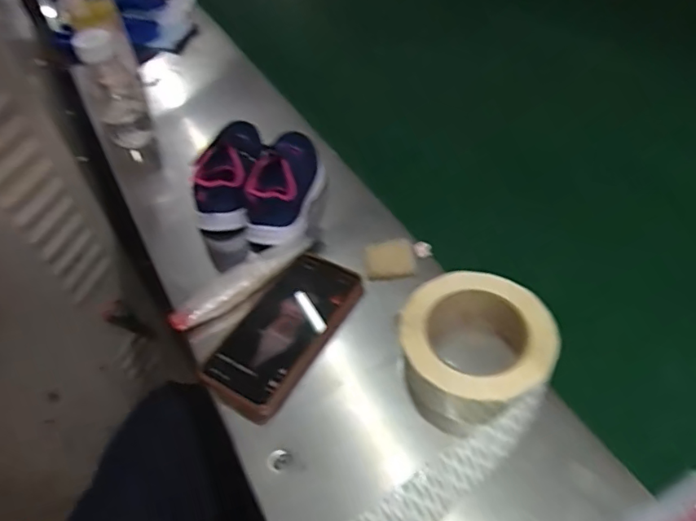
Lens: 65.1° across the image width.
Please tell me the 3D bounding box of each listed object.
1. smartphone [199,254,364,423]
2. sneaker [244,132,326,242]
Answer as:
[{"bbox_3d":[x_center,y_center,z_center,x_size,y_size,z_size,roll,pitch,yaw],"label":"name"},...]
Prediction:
[{"bbox_3d":[-0.057,0.059,0.483,0.080,0.015,0.161,23,56,23],"label":"smartphone"},{"bbox_3d":[-0.065,-0.084,0.569,0.063,0.054,0.142,10,51,13],"label":"sneaker"}]

